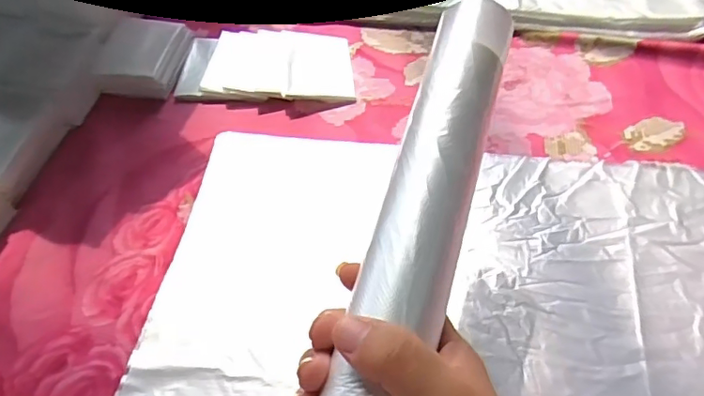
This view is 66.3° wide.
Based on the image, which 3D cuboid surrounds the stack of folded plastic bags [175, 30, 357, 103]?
[{"bbox_3d":[-0.078,-0.123,0.498,0.158,0.017,0.083,0,54,5],"label":"stack of folded plastic bags"}]

